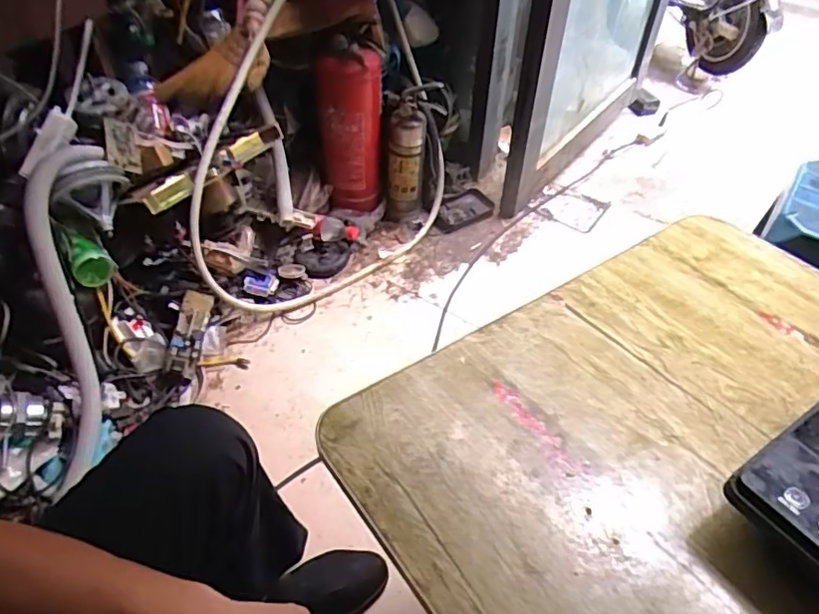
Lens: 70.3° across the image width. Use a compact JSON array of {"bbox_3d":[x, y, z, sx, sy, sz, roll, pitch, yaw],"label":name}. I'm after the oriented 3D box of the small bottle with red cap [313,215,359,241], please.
[{"bbox_3d":[-0.176,-0.184,1.388,0.106,0.045,0.050,7,42,-18],"label":"small bottle with red cap"}]

